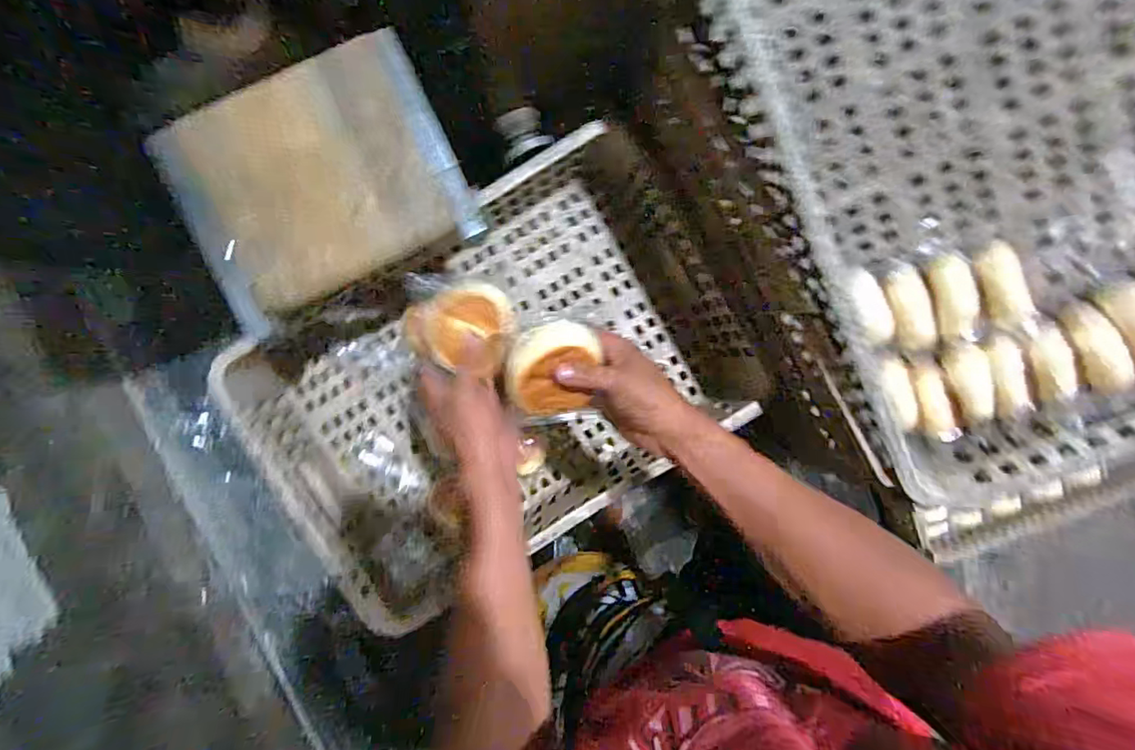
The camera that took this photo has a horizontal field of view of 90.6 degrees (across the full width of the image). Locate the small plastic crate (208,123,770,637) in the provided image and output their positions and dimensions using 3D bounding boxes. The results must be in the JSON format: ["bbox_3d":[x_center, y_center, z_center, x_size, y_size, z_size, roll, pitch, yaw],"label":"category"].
[{"bbox_3d":[-0.086,0.007,0.760,0.592,0.144,0.401,-33,94,-1],"label":"small plastic crate"}]

